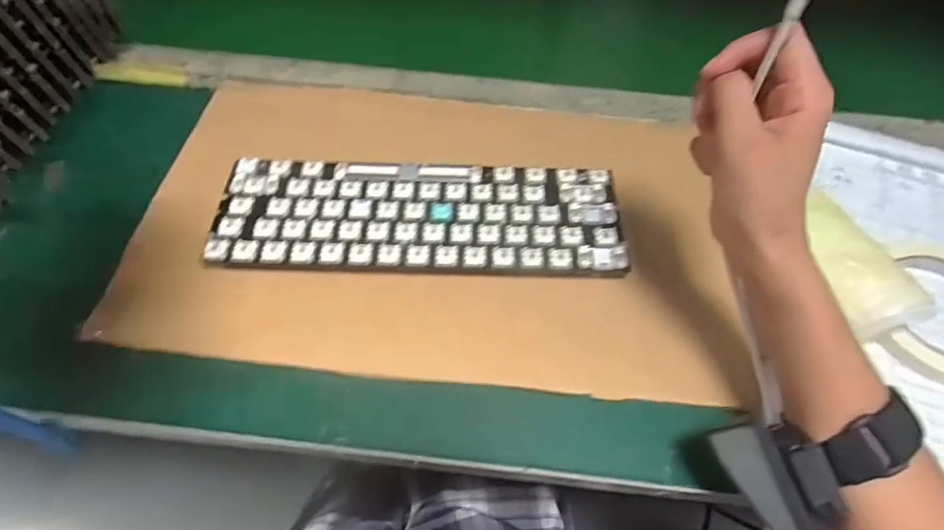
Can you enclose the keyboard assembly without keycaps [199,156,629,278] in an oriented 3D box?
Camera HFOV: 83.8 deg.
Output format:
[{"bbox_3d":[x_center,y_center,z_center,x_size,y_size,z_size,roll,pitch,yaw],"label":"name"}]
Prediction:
[{"bbox_3d":[-0.035,-0.035,0.374,0.275,0.025,0.091,3,48,-3],"label":"keyboard assembly without keycaps"}]

